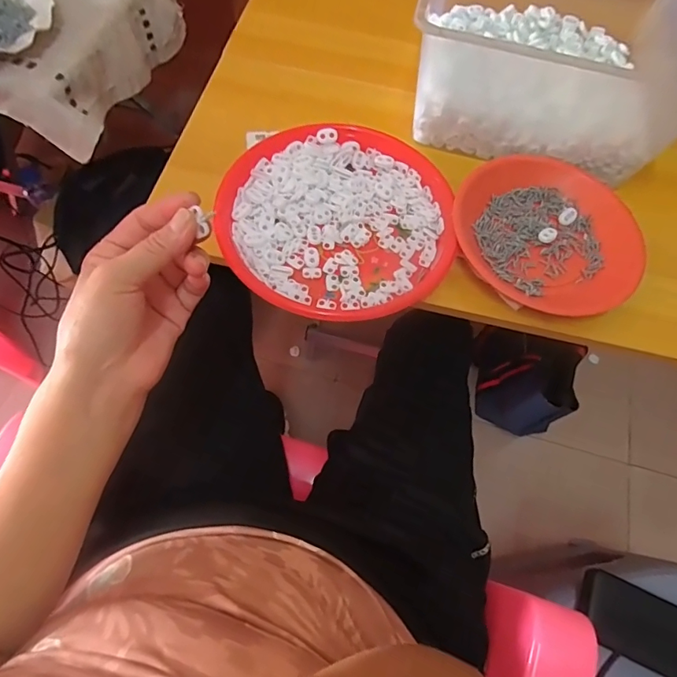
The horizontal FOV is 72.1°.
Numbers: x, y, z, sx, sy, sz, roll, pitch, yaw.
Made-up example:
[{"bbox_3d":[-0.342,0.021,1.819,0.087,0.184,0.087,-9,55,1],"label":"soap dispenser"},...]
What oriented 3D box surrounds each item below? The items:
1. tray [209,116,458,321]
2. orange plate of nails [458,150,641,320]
[{"bbox_3d":[0.001,-0.131,0.484,0.232,0.023,0.232,8,65,1],"label":"tray"},{"bbox_3d":[0.214,-0.112,0.489,0.176,0.029,0.194,-13,67,-9],"label":"orange plate of nails"}]

